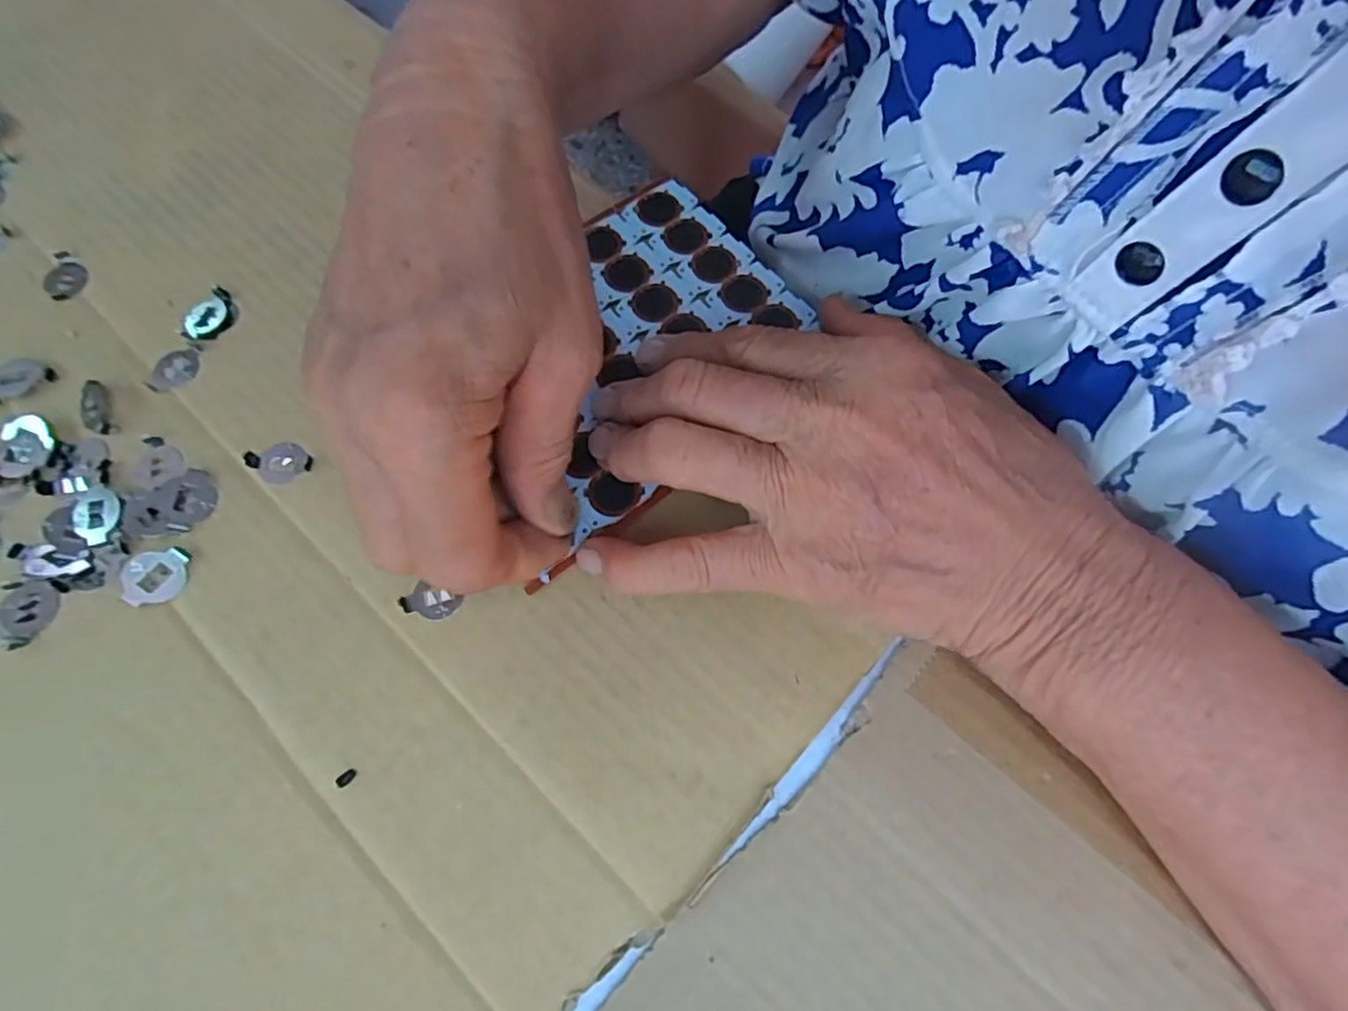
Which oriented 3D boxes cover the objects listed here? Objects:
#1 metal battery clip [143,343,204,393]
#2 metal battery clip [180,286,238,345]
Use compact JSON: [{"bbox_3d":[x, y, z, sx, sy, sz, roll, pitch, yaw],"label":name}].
[{"bbox_3d":[-0.188,-0.052,0.258,0.022,0.004,0.015,-33,71,-11],"label":"metal battery clip"},{"bbox_3d":[-0.181,-0.073,0.266,0.023,0.004,0.018,-43,73,-14],"label":"metal battery clip"}]

